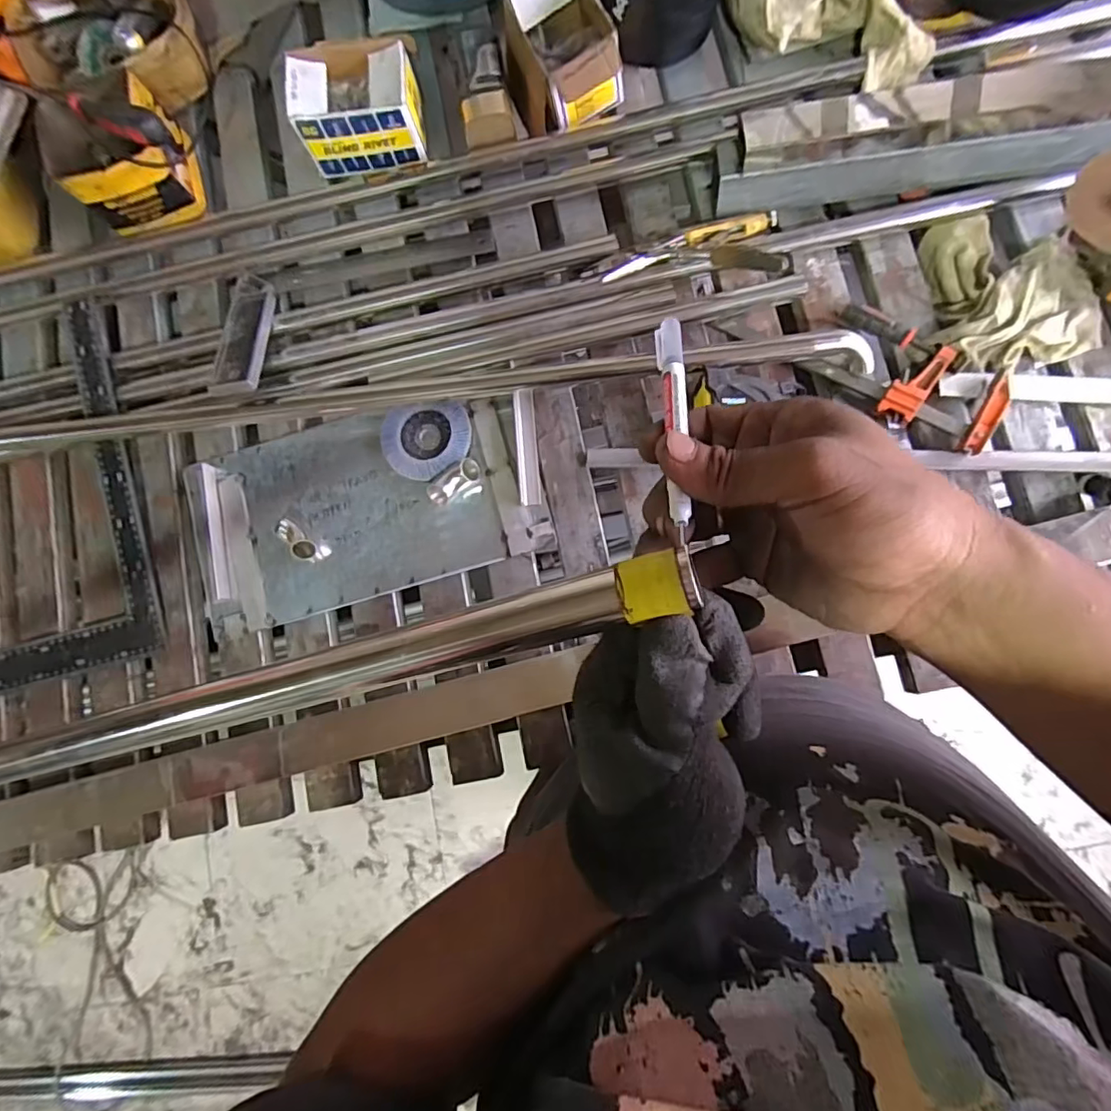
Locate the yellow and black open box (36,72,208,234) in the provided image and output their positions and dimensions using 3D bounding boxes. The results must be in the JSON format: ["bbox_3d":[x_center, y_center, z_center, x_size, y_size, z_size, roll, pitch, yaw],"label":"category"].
[{"bbox_3d":[-0.473,-0.436,0.623,0.126,0.094,0.108,-18,81,3],"label":"yellow and black open box"}]

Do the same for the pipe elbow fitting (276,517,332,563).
[{"bbox_3d":[-0.271,-0.014,0.597,0.053,0.026,0.024,40,88,9],"label":"pipe elbow fitting"}]

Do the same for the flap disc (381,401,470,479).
[{"bbox_3d":[-0.138,-0.123,0.602,0.094,0.009,0.082,-6,82,5],"label":"flap disc"}]

